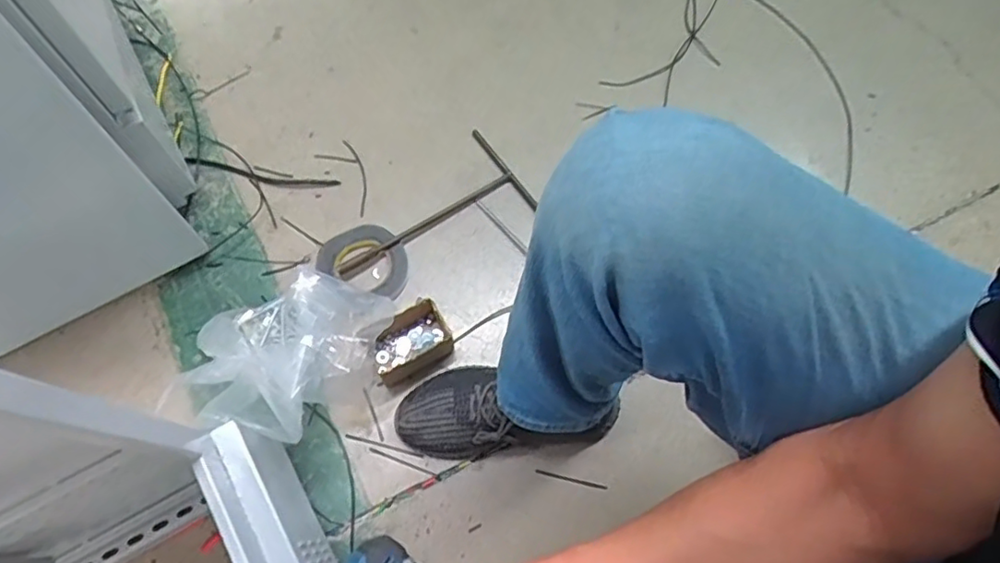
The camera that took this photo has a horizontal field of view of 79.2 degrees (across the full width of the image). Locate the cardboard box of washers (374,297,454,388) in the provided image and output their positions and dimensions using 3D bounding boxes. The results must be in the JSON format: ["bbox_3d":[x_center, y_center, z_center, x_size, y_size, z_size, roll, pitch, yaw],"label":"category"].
[{"bbox_3d":[-0.122,0.080,0.803,0.110,0.052,0.082,-31,74,-14],"label":"cardboard box of washers"}]

